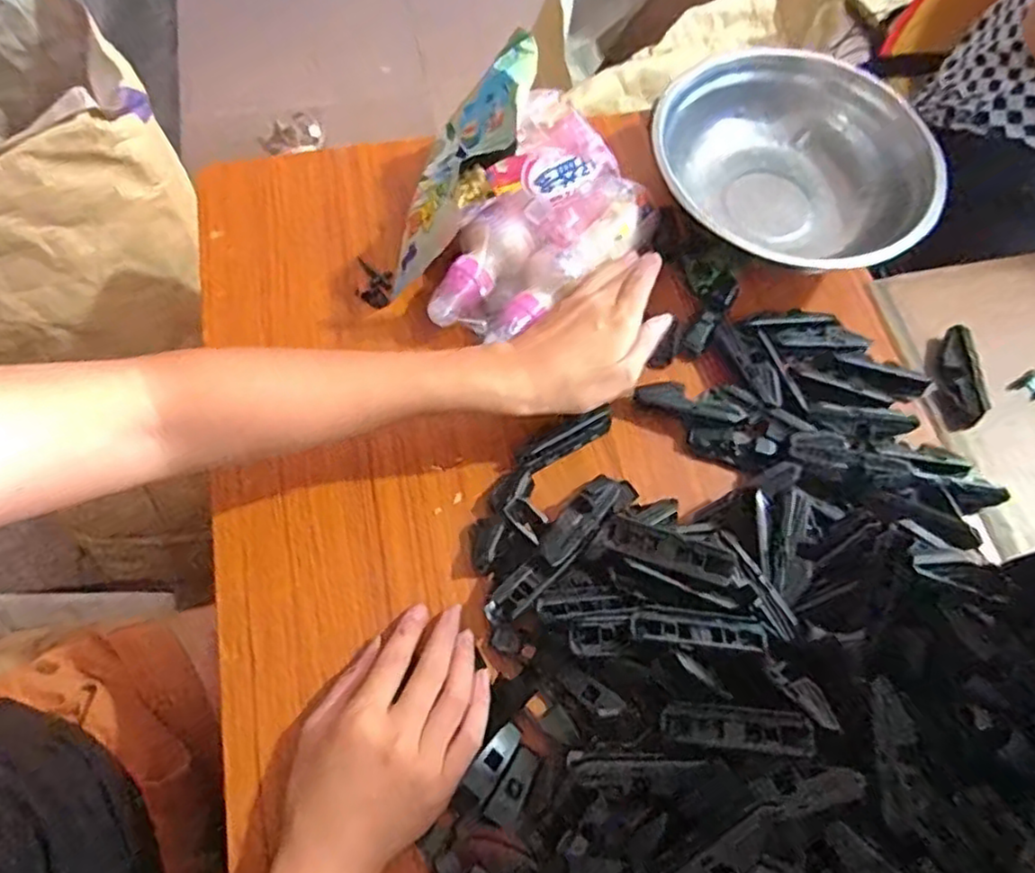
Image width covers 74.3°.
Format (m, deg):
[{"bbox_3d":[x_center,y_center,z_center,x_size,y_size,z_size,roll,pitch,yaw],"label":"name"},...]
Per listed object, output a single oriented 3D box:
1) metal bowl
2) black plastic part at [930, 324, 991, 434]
[{"bbox_3d":[0.198,-0.195,0.510,0.201,0.074,0.166,35,69,12],"label":"metal bowl"},{"bbox_3d":[0.310,-0.042,0.484,0.023,0.023,0.070,0,66,-3],"label":"black plastic part"}]

